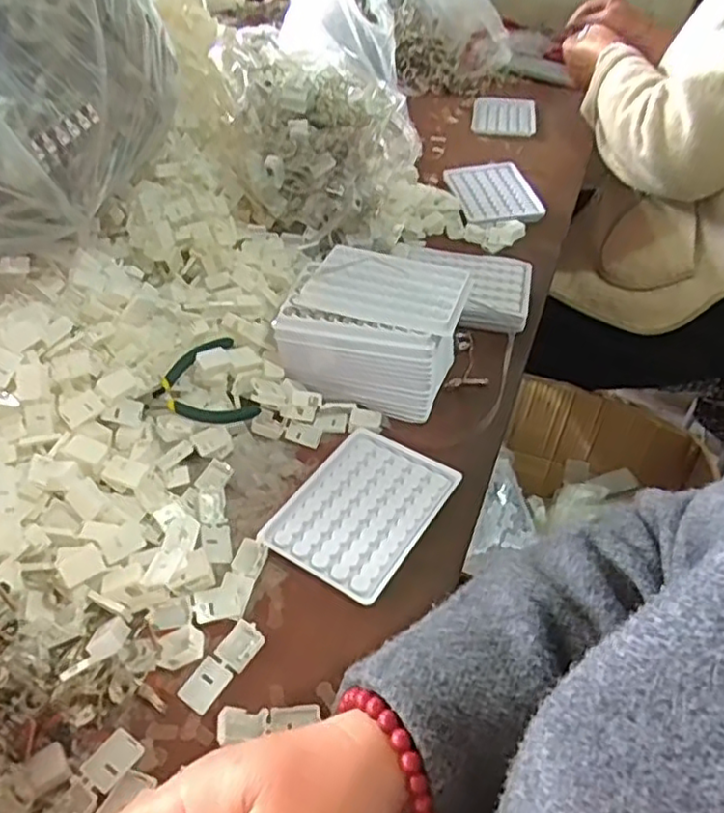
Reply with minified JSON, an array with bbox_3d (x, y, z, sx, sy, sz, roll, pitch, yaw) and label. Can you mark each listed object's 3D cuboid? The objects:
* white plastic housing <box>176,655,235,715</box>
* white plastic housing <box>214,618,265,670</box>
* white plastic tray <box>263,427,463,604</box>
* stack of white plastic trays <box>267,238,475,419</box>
[{"bbox_3d":[-0.090,0.159,0.379,0.022,0.004,0.028,23,47,21],"label":"white plastic housing"},{"bbox_3d":[-0.073,0.142,0.396,0.020,0.007,0.028,24,48,22],"label":"white plastic housing"},{"bbox_3d":[0.000,0.072,0.476,0.094,0.006,0.128,25,48,23],"label":"white plastic tray"},{"bbox_3d":[0.012,-0.065,0.556,0.139,0.080,0.112,11,44,10],"label":"stack of white plastic trays"}]

